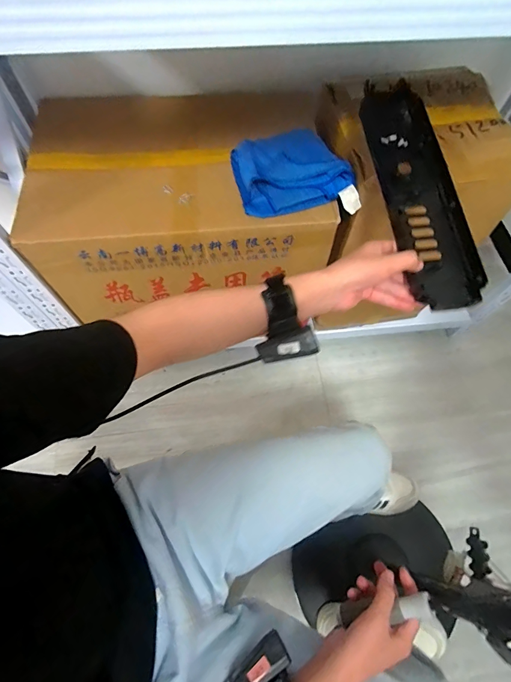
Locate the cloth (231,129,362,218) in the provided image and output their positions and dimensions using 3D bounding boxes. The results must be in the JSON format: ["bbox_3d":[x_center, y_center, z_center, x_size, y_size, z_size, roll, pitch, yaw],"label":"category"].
[{"bbox_3d":[0.068,-0.301,0.661,0.221,0.070,0.154,1,65,-1],"label":"cloth"}]

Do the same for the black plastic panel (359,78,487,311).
[{"bbox_3d":[0.220,-0.208,0.494,0.091,0.033,0.352,-7,72,-5],"label":"black plastic panel"}]

